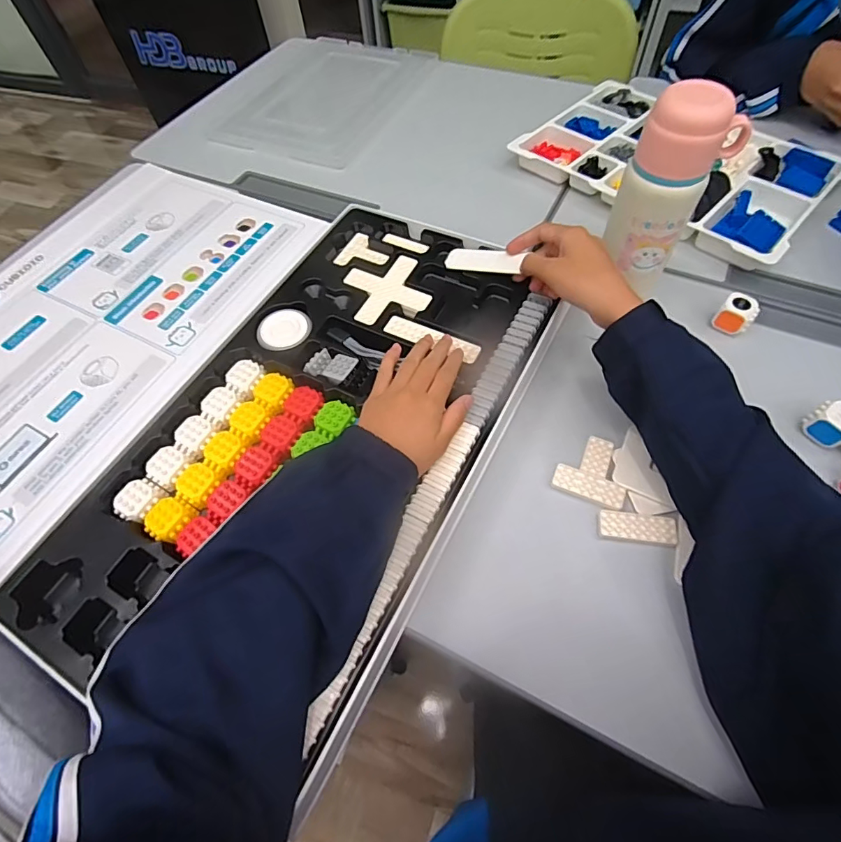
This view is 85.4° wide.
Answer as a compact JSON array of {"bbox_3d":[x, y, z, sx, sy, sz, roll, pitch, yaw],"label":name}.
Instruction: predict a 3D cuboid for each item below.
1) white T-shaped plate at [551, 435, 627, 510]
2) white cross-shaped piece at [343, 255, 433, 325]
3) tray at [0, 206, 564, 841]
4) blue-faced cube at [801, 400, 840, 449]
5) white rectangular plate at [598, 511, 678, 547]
[{"bbox_3d":[0.163,0.045,0.428,0.063,0.004,0.067,21,63,15],"label":"white T-shaped plate"},{"bbox_3d":[-0.037,-0.147,0.505,0.082,0.004,0.082,-16,60,-6],"label":"white cross-shaped piece"},{"bbox_3d":[-0.082,0.001,0.438,0.290,0.040,0.529,24,63,16],"label":"tray"},{"bbox_3d":[0.378,0.001,0.419,0.026,0.034,0.035,-26,62,-12],"label":"blue-faced cube"},{"bbox_3d":[0.190,0.094,0.400,0.064,0.004,0.027,4,60,5],"label":"white rectangular plate"}]

